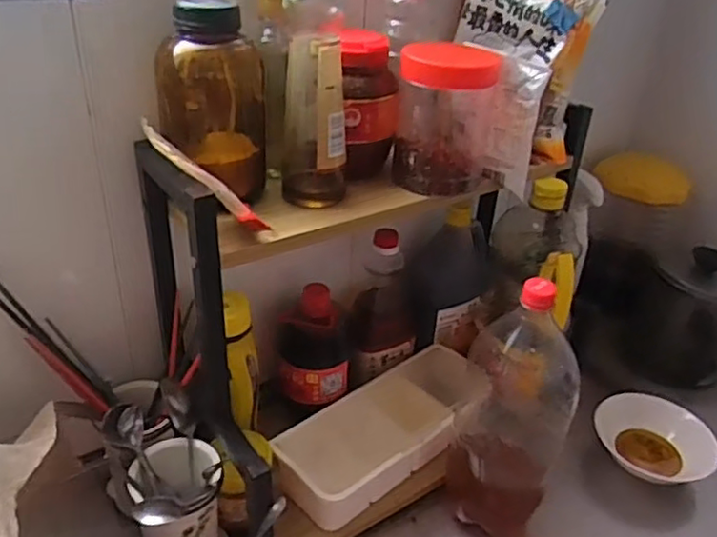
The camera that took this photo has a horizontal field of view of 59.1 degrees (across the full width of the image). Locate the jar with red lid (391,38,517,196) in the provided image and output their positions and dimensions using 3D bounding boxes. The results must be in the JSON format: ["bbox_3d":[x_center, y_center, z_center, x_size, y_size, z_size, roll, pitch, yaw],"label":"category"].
[{"bbox_3d":[0.105,-0.156,0.647,0.126,0.134,0.114,8,32,8],"label":"jar with red lid"}]

